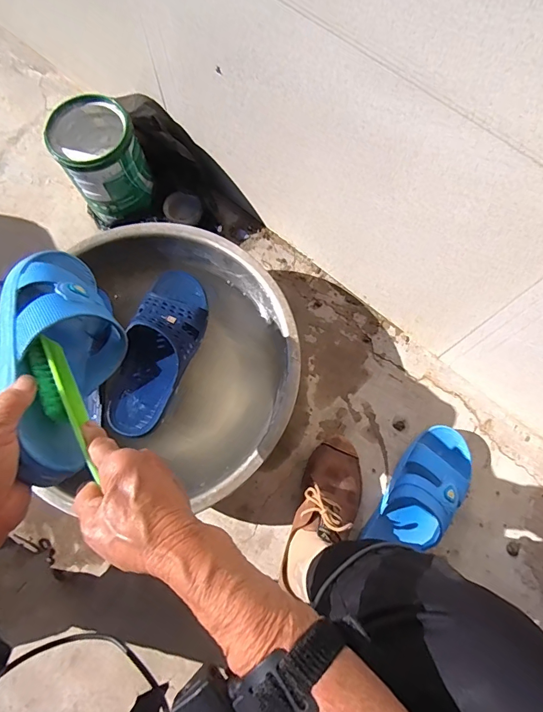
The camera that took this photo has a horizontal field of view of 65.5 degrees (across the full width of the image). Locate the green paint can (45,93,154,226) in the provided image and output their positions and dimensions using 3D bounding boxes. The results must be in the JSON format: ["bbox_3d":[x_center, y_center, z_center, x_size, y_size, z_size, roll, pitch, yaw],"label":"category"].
[{"bbox_3d":[-0.278,-0.322,0.708,0.120,0.174,0.134,-32,76,-10],"label":"green paint can"}]

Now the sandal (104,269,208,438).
[{"bbox_3d":[-0.162,-0.013,0.607,0.099,0.066,0.251,18,74,4],"label":"sandal"}]

